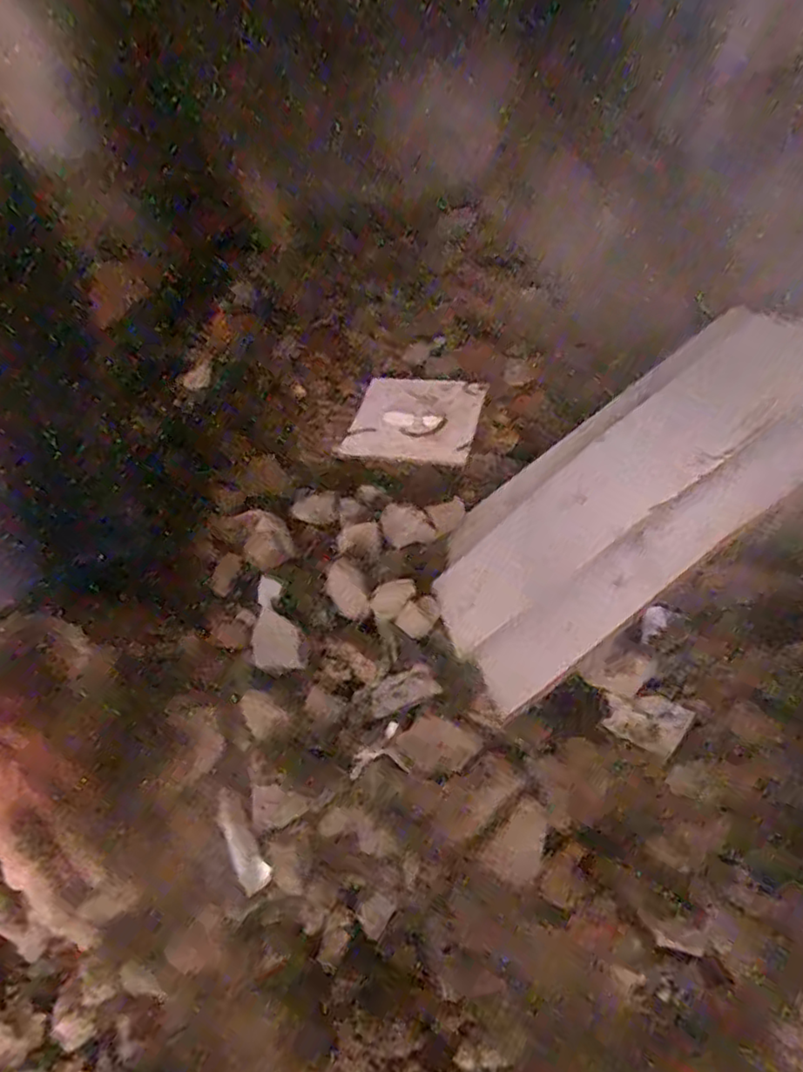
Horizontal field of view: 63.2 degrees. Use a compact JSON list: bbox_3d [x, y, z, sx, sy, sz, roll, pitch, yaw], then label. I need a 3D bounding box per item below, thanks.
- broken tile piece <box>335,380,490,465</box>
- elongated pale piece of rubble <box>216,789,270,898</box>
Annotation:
[{"bbox_3d":[0.016,-0.151,0.849,0.169,0.019,0.143,8,55,23],"label":"broken tile piece"},{"bbox_3d":[-0.114,0.213,0.456,0.020,0.018,0.080,-26,46,-24],"label":"elongated pale piece of rubble"}]

